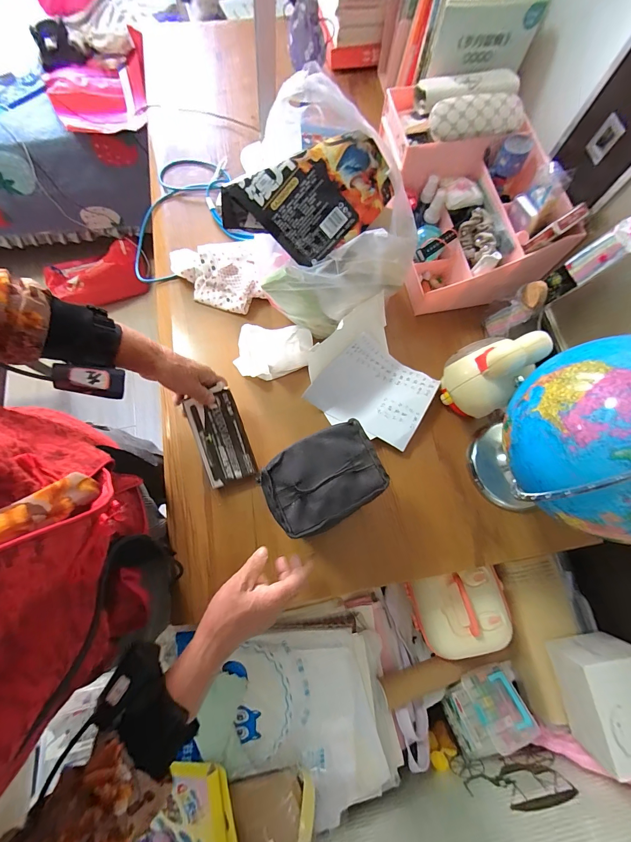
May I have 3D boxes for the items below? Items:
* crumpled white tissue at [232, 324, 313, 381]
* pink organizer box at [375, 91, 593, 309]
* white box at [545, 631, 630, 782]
[{"bbox_3d":[-0.080,-0.128,0.589,0.135,0.055,0.090,-22,75,-7],"label":"crumpled white tissue"},{"bbox_3d":[0.265,-0.413,0.602,0.221,0.181,0.353,-10,74,-4],"label":"pink organizer box"},{"bbox_3d":[0.478,0.451,0.539,0.118,0.103,0.160,-12,74,-4],"label":"white box"}]

